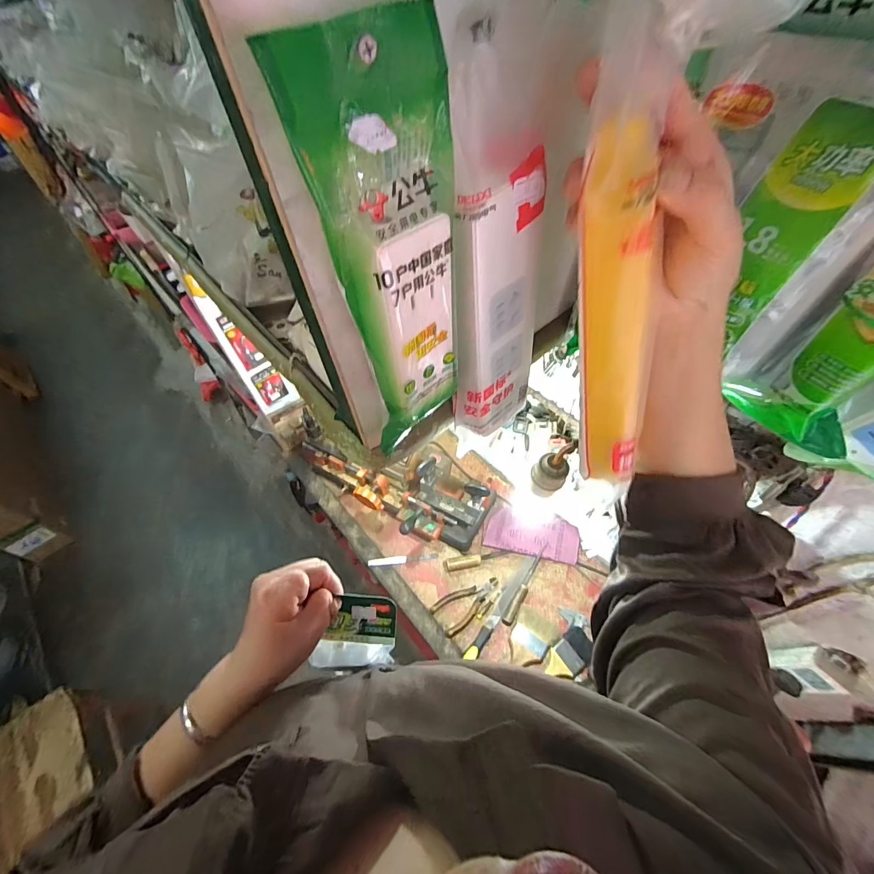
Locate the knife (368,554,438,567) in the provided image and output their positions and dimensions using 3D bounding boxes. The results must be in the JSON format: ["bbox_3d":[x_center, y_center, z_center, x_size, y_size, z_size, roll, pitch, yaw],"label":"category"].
[{"bbox_3d":[-0.076,0.272,0.875,0.151,0.009,0.017,-7,54,-1],"label":"knife"}]

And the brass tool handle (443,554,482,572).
[{"bbox_3d":[0.055,0.276,0.856,0.081,0.022,0.024,-10,54,-3],"label":"brass tool handle"}]

